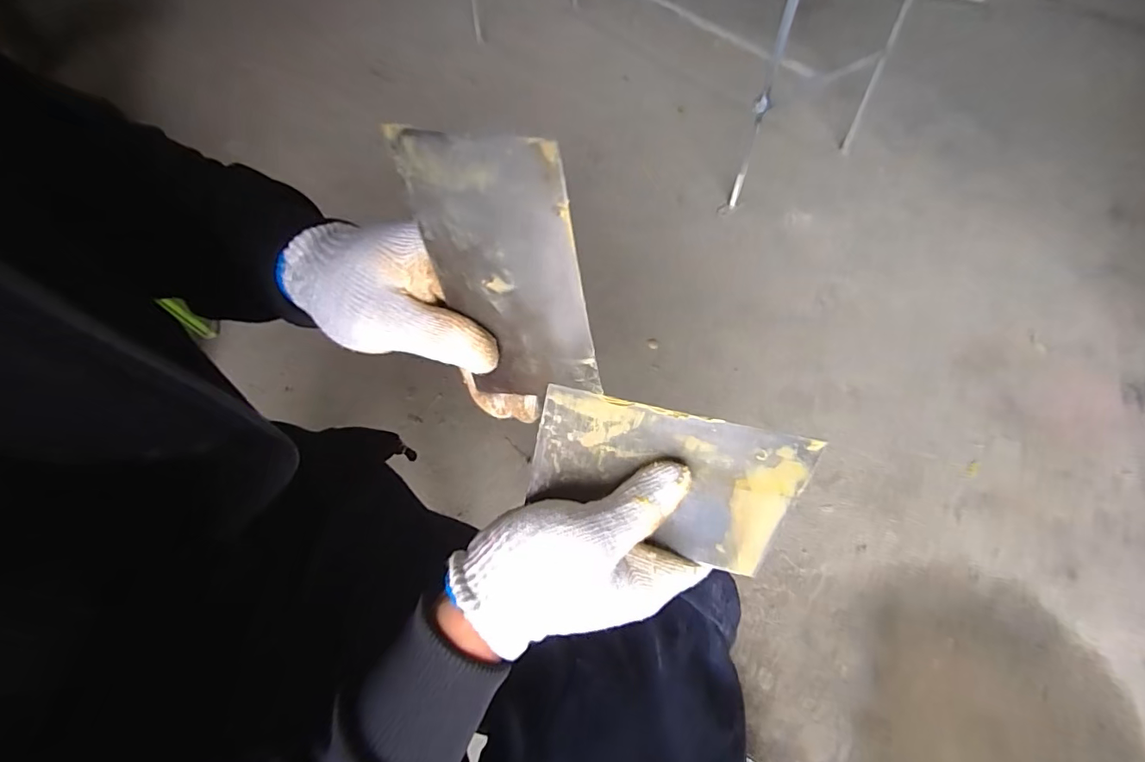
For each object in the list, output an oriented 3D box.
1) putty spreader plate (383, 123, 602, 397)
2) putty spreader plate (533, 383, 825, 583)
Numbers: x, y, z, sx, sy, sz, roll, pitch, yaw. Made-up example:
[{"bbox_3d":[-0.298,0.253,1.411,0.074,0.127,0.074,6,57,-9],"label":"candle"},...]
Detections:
[{"bbox_3d":[-0.029,-0.045,0.226,0.071,0.131,0.004,4,42,20],"label":"putty spreader plate"},{"bbox_3d":[0.047,0.050,0.252,0.136,0.006,0.069,12,83,7],"label":"putty spreader plate"}]

